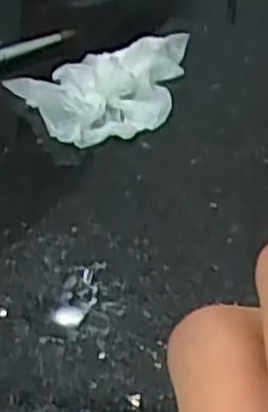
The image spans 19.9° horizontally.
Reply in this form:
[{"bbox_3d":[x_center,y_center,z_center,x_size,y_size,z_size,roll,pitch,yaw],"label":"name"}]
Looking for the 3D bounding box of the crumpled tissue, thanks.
[{"bbox_3d":[-0.006,-0.049,0.316,0.075,0.019,0.049,-13,42,-20],"label":"crumpled tissue"}]

